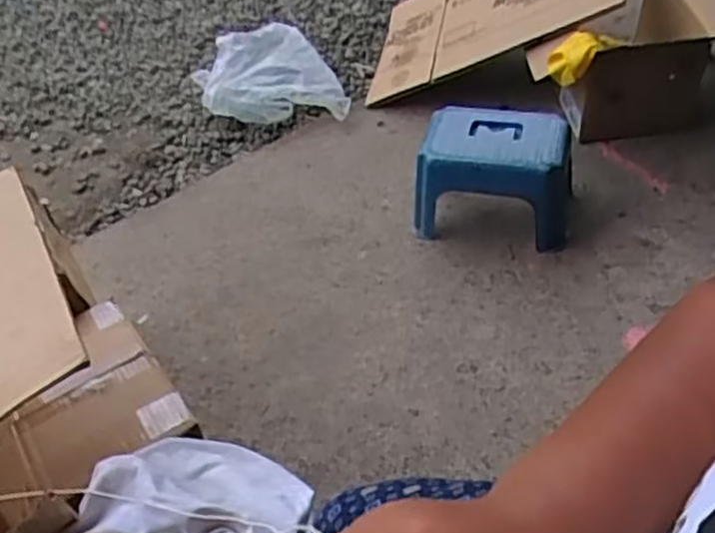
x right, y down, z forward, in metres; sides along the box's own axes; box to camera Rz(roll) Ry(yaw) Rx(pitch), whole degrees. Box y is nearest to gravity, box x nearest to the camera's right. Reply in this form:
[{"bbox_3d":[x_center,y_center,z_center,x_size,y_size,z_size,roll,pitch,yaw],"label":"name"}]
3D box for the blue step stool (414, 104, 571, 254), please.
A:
[{"bbox_3d":[0.265,-0.178,1.475,0.287,0.193,0.184,7,48,13],"label":"blue step stool"}]

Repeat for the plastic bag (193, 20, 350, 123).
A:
[{"bbox_3d":[-0.228,-0.465,1.848,0.303,0.106,0.344,-22,48,-14],"label":"plastic bag"}]

